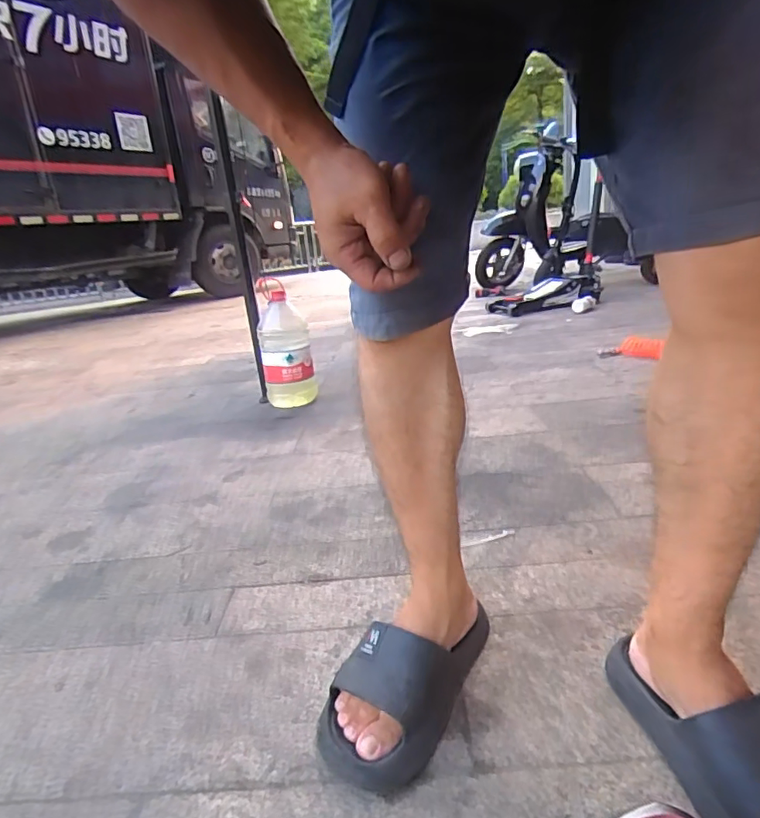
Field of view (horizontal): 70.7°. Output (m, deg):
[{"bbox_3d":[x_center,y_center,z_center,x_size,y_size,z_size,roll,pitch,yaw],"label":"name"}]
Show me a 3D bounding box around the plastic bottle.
[{"bbox_3d":[-0.297,-0.196,1.658,0.147,0.355,0.182,-10,19,-12],"label":"plastic bottle"}]

